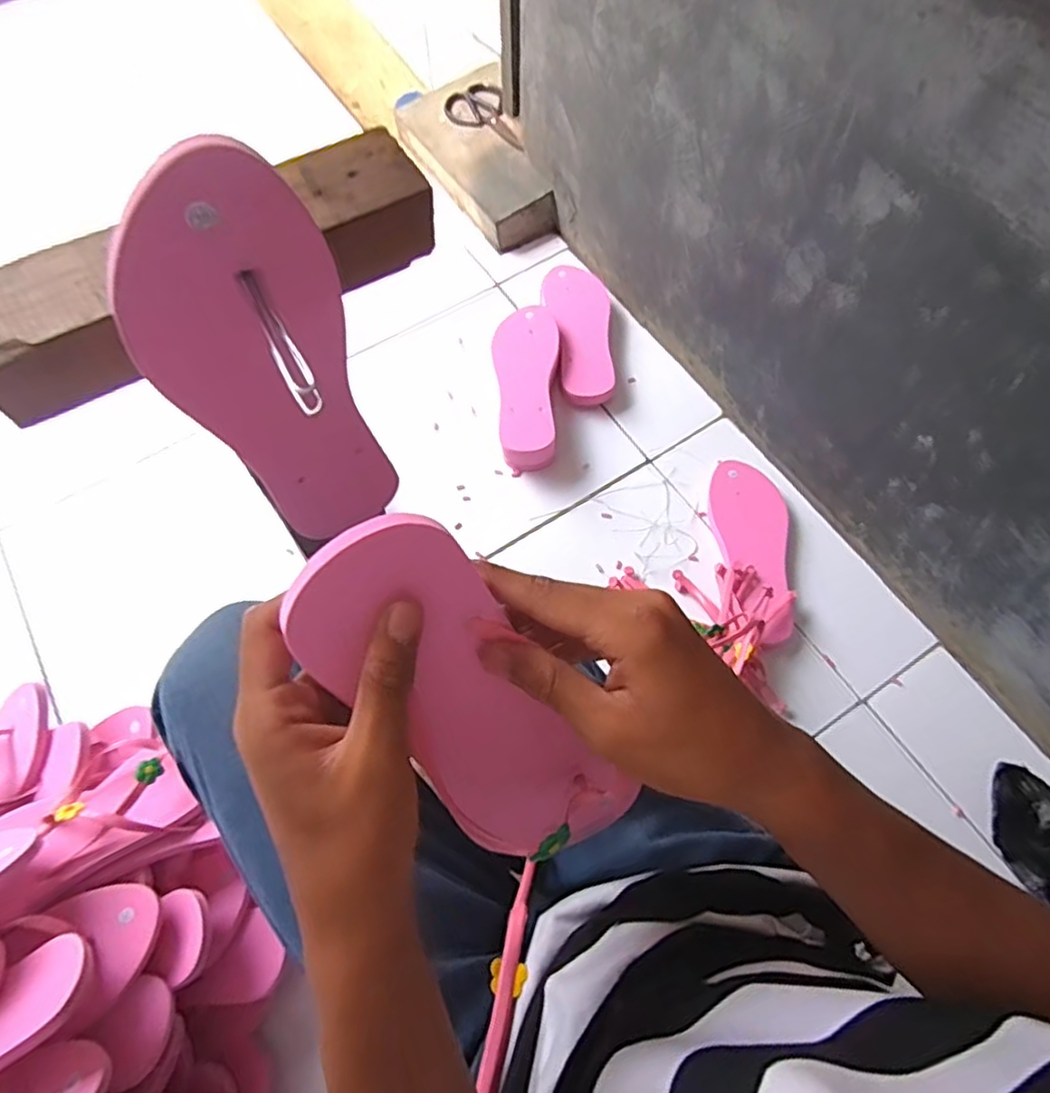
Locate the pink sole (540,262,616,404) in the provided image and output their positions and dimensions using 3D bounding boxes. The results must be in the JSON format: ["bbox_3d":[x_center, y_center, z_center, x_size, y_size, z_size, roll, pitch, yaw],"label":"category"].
[{"bbox_3d":[0.086,-0.319,0.981,0.099,0.042,0.245,-10,66,-4],"label":"pink sole"}]

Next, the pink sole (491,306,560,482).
[{"bbox_3d":[0.005,-0.224,0.942,0.091,0.064,0.246,-2,66,0],"label":"pink sole"}]

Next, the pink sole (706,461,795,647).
[{"bbox_3d":[0.299,0.002,0.839,0.094,0.021,0.244,-8,64,6],"label":"pink sole"}]

